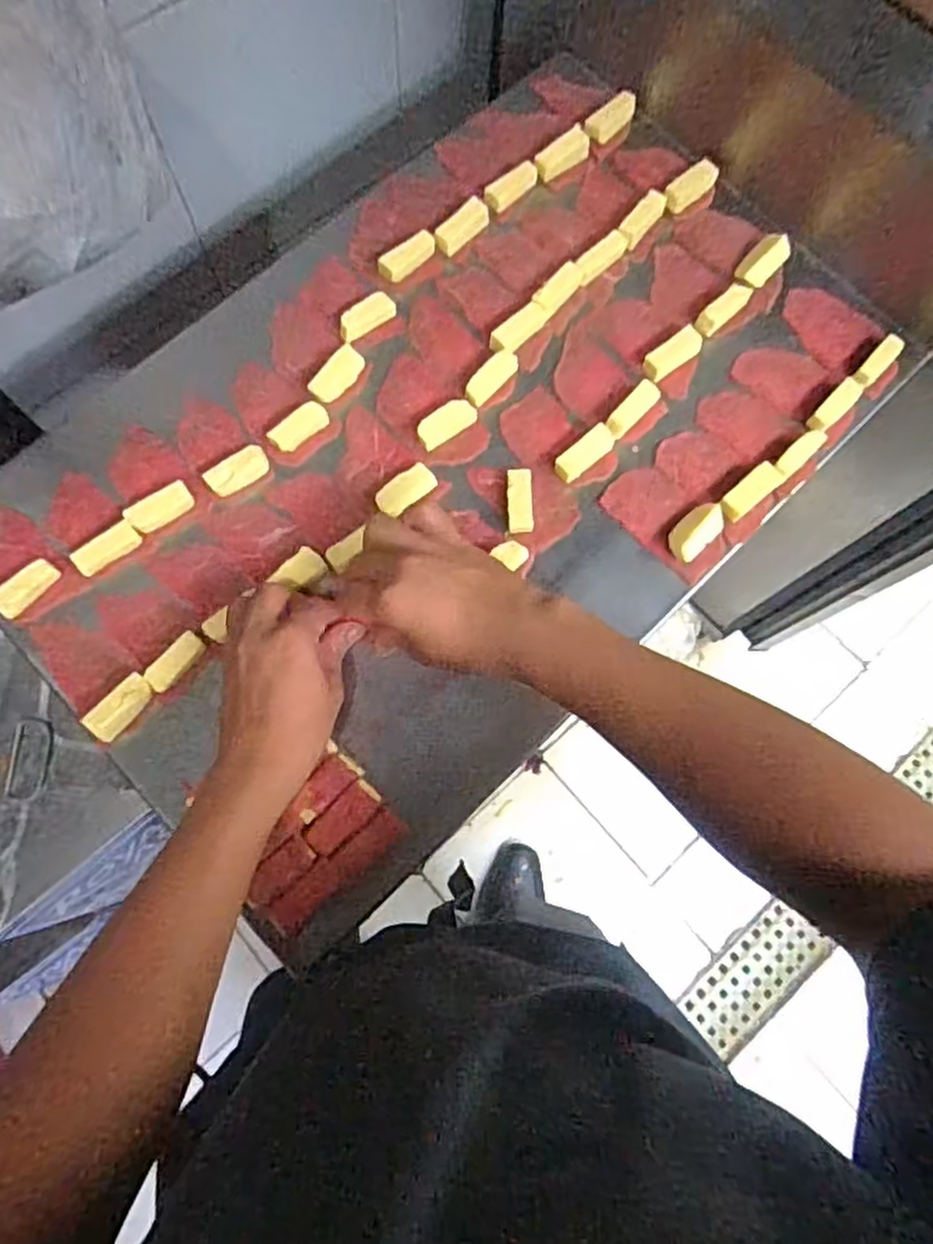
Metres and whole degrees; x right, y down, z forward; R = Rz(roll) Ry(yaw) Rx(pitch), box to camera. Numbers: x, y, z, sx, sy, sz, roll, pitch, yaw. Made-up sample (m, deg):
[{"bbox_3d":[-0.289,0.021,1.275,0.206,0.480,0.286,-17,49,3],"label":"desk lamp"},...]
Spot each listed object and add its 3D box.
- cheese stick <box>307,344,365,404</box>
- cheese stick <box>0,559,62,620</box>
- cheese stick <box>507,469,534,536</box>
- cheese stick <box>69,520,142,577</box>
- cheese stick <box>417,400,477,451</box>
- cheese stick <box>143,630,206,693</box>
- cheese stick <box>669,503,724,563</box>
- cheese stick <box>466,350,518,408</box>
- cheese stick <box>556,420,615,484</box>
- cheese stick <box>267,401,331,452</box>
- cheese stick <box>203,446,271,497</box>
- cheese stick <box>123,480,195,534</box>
[{"bbox_3d":[-0.101,-0.191,0.563,0.024,0.011,0.047,38,78,8],"label":"cheese stick"},{"bbox_3d":[-0.312,-0.024,0.517,0.020,0.013,0.046,38,77,8],"label":"cheese stick"},{"bbox_3d":[0.040,-0.090,0.543,0.019,0.011,0.046,-2,75,-2],"label":"cheese stick"},{"bbox_3d":[-0.261,-0.053,0.528,0.048,0.013,0.017,-39,79,-11],"label":"cheese stick"},{"bbox_3d":[-0.014,-0.154,0.560,0.049,0.014,0.020,-33,78,-9],"label":"cheese stick"},{"bbox_3d":[-0.204,0.027,0.512,0.017,0.012,0.046,40,78,9],"label":"cheese stick"},{"bbox_3d":[0.171,-0.068,0.540,0.051,0.010,0.027,-42,80,-11],"label":"cheese stick"},{"bbox_3d":[0.019,-0.193,0.572,0.020,0.010,0.053,41,78,9],"label":"cheese stick"},{"bbox_3d":[0.091,-0.130,0.559,0.052,0.008,0.021,-39,79,-10],"label":"cheese stick"},{"bbox_3d":[-0.128,-0.150,0.558,0.048,0.012,0.021,-40,79,-11],"label":"cheese stick"},{"bbox_3d":[-0.170,-0.112,0.546,0.049,0.012,0.023,-34,78,-10],"label":"cheese stick"},{"bbox_3d":[-0.225,-0.085,0.534,0.047,0.012,0.019,-35,78,-10],"label":"cheese stick"}]

